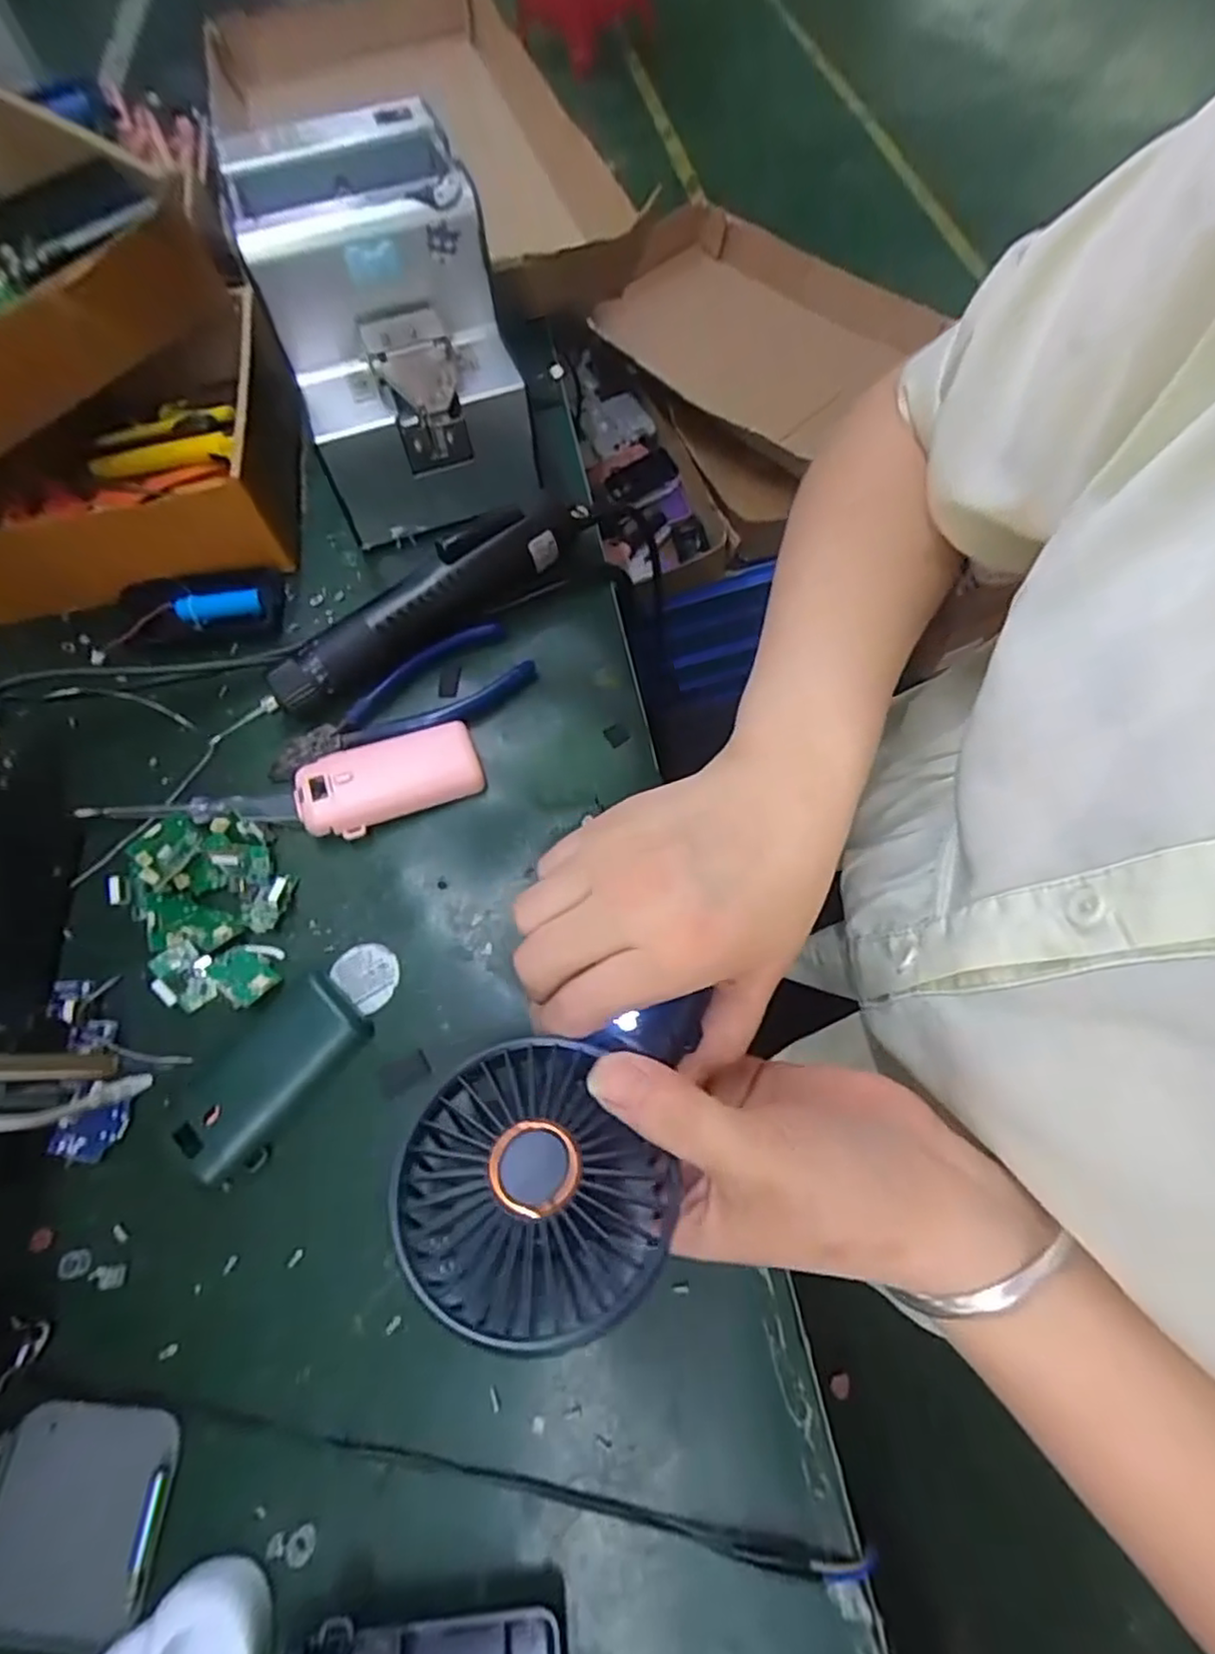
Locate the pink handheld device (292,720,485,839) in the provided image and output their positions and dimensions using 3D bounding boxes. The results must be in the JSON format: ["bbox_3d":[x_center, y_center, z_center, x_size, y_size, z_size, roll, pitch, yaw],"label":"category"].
[{"bbox_3d":[-0.116,-0.027,0.361,0.093,0.016,0.044,-22,66,-7],"label":"pink handheld device"}]

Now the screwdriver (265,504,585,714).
[{"bbox_3d":[-0.099,-0.131,0.392,0.204,0.044,0.031,-34,67,-12],"label":"screwdriver"}]

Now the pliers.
[{"bbox_3d":[-0.115,-0.067,0.384,0.151,0.010,0.050,-34,67,-12],"label":"pliers"}]

